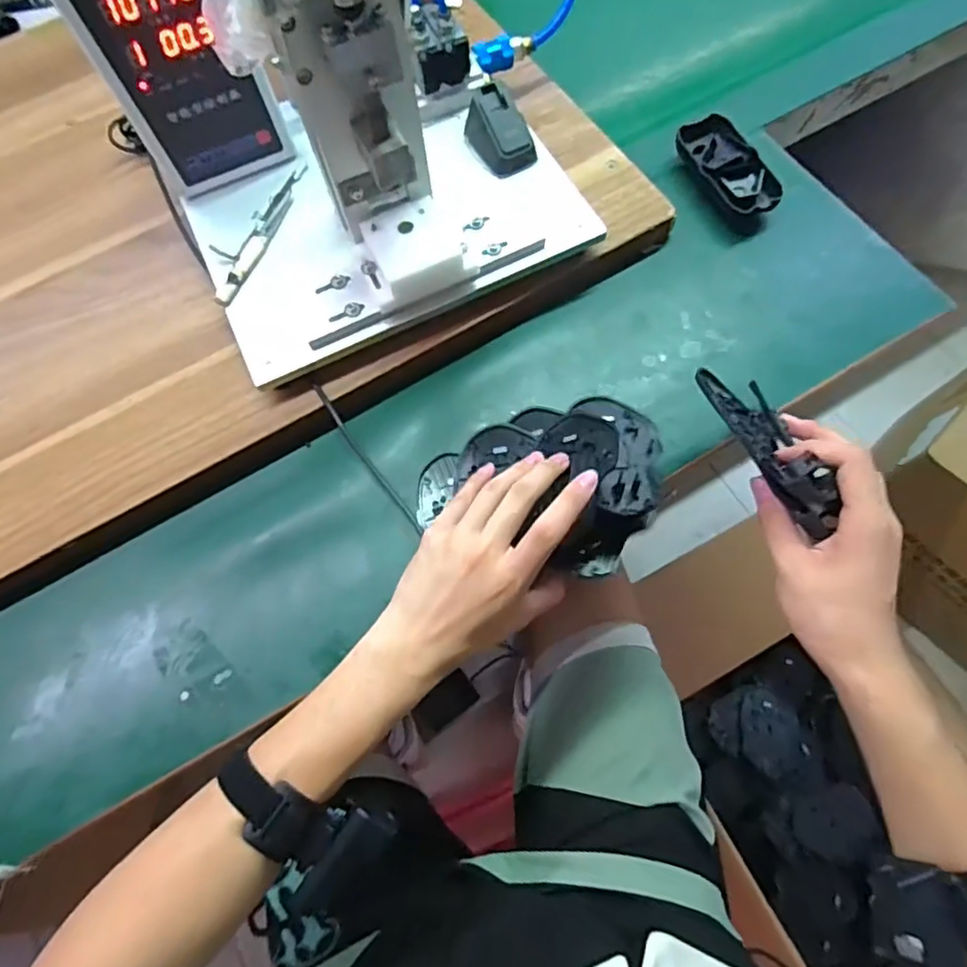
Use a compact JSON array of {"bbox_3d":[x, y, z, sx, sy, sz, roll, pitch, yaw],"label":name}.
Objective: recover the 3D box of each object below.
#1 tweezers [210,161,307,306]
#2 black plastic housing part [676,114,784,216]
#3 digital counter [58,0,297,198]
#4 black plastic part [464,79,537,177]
[{"bbox_3d":[-0.188,-0.212,0.504,0.032,0.010,0.151,18,68,11],"label":"tweezers"},{"bbox_3d":[0.217,-0.281,0.539,0.046,0.023,0.109,-27,71,-6],"label":"black plastic housing part"},{"bbox_3d":[-0.229,-0.319,0.453,0.111,0.171,0.066,-23,71,-5],"label":"digital counter"},{"bbox_3d":[0.012,-0.295,0.506,0.034,0.042,0.062,-35,72,-9],"label":"black plastic part"}]

